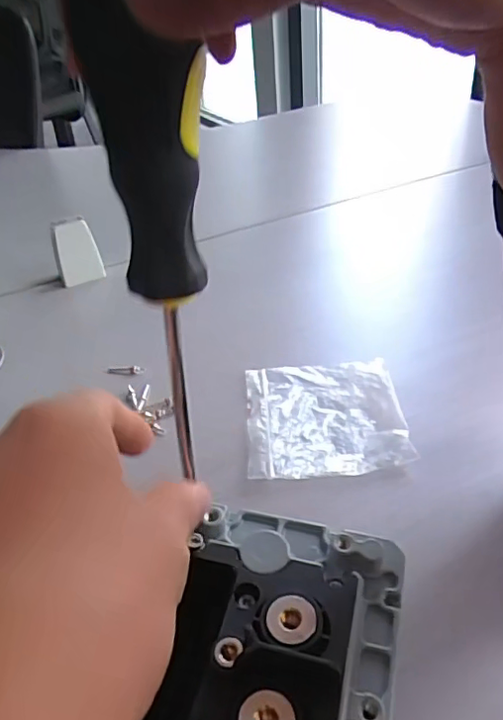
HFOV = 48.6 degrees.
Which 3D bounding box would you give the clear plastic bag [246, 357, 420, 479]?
[{"bbox_3d":[0.049,0.035,0.378,0.103,0.008,0.107,-3,37,0],"label":"clear plastic bag"}]

